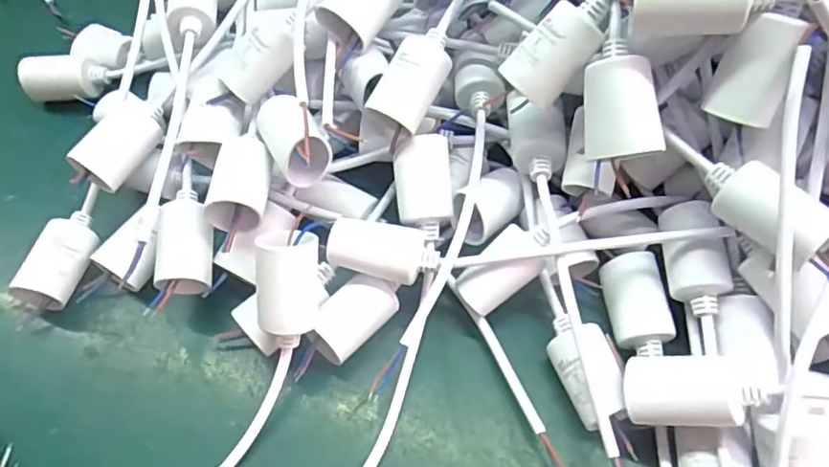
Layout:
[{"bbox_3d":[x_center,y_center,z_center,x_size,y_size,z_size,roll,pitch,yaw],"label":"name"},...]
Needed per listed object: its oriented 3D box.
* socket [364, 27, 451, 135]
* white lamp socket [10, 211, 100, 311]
[{"bbox_3d":[-0.001,-0.078,0.314,0.029,0.027,0.048,27,95,-6],"label":"socket"},{"bbox_3d":[-0.189,0.015,0.338,0.027,0.025,0.054,14,61,12],"label":"white lamp socket"}]

